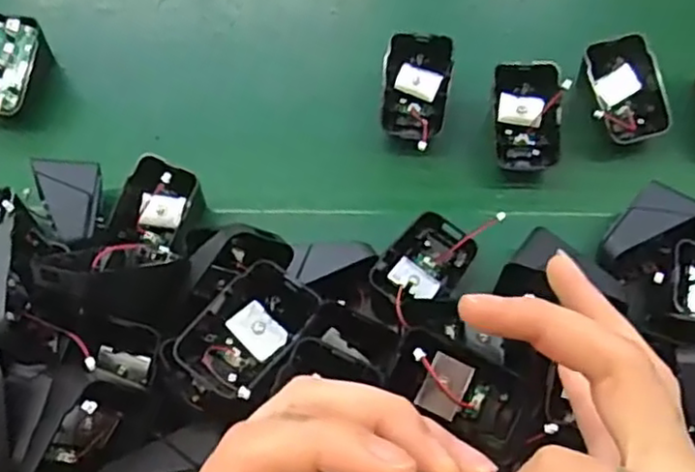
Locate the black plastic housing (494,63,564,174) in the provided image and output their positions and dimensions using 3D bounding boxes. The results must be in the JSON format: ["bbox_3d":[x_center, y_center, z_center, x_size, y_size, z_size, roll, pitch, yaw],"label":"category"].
[{"bbox_3d":[0.115,-0.075,0.442,0.044,0.041,0.064,1,66,1],"label":"black plastic housing"}]

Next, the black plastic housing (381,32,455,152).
[{"bbox_3d":[0.046,-0.098,0.449,0.044,0.020,0.067,3,98,-3],"label":"black plastic housing"}]

